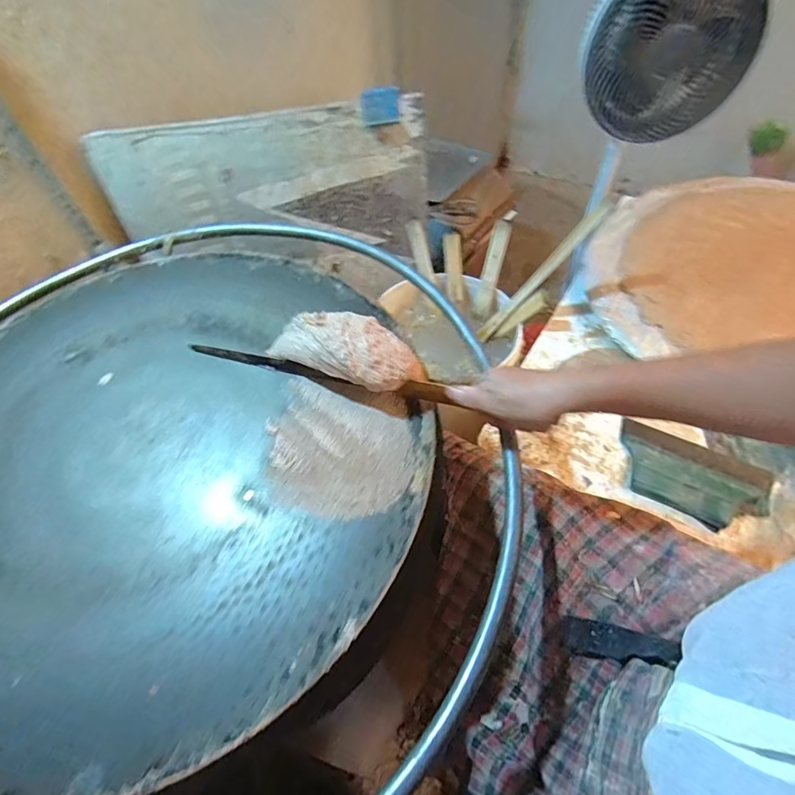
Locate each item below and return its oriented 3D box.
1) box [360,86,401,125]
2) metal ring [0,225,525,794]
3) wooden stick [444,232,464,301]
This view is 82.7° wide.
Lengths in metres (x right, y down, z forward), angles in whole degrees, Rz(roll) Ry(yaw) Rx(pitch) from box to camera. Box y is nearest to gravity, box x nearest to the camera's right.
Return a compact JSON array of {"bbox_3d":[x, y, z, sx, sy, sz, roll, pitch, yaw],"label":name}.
[{"bbox_3d":[-0.031,-0.530,0.820,0.070,0.054,0.015,-11,54,-4],"label":"box"},{"bbox_3d":[-0.281,0.059,0.534,0.822,0.031,0.835,-2,55,3],"label":"metal ring"},{"bbox_3d":[0.114,-0.260,0.902,0.029,0.130,0.014,-9,19,-2],"label":"wooden stick"}]

